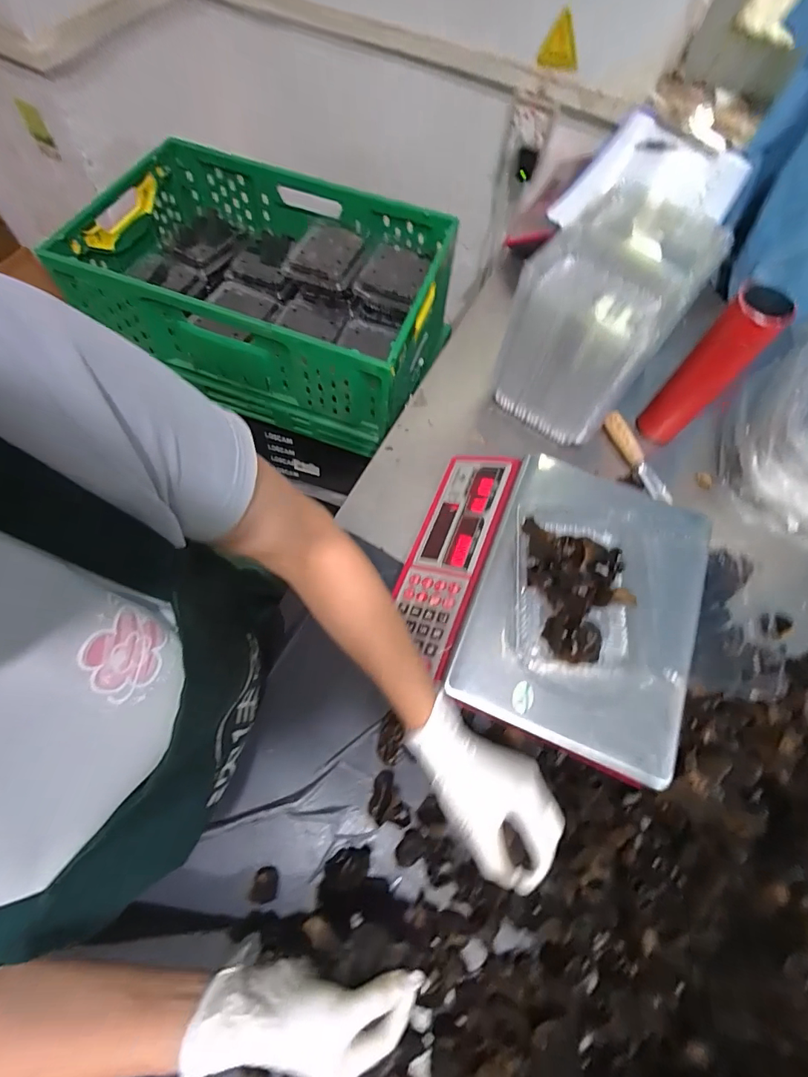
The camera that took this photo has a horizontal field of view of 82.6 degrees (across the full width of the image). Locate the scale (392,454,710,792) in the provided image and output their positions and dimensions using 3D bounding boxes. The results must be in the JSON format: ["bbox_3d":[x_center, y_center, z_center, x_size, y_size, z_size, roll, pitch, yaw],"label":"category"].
[{"bbox_3d":[0.150,0.059,0.516,0.306,0.103,0.301,20,67,9],"label":"scale"}]

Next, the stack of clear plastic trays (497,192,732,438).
[{"bbox_3d":[0.280,-0.315,0.652,0.171,0.197,0.289,37,67,12],"label":"stack of clear plastic trays"}]

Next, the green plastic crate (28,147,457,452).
[{"bbox_3d":[-0.255,-0.475,0.890,0.640,0.230,0.404,22,65,6],"label":"green plastic crate"}]

